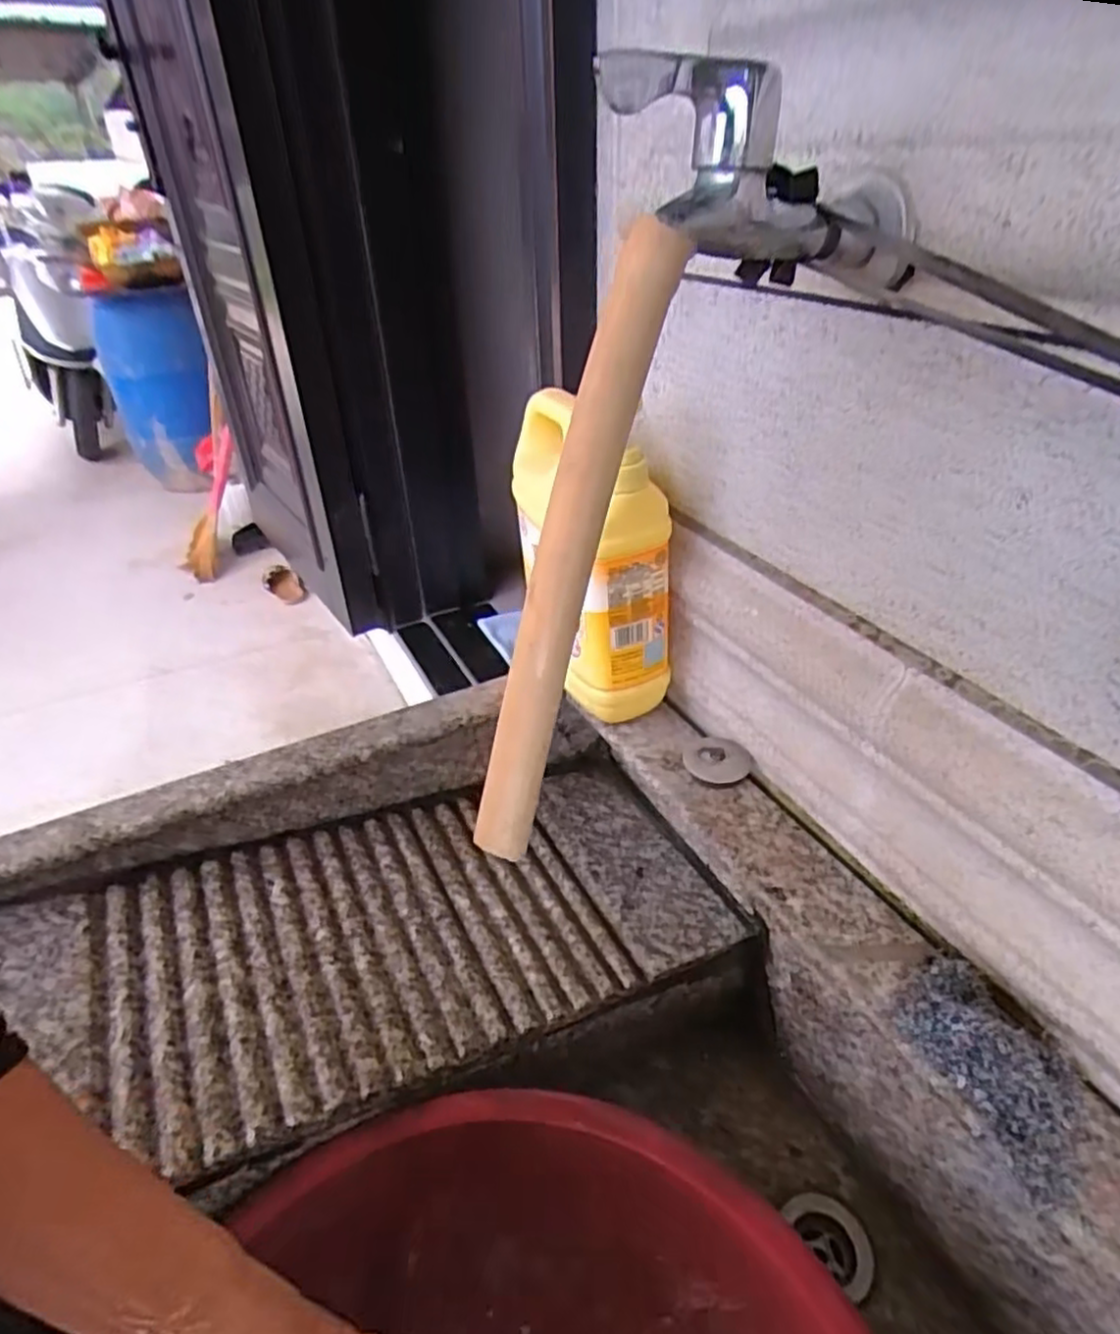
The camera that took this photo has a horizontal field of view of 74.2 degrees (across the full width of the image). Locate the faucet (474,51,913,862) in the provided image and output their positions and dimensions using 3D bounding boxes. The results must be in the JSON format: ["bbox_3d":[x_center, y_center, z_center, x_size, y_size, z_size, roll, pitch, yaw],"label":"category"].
[{"bbox_3d":[0.034,-0.060,0.289,0.074,0.298,0.128,26,8,33],"label":"faucet"}]

